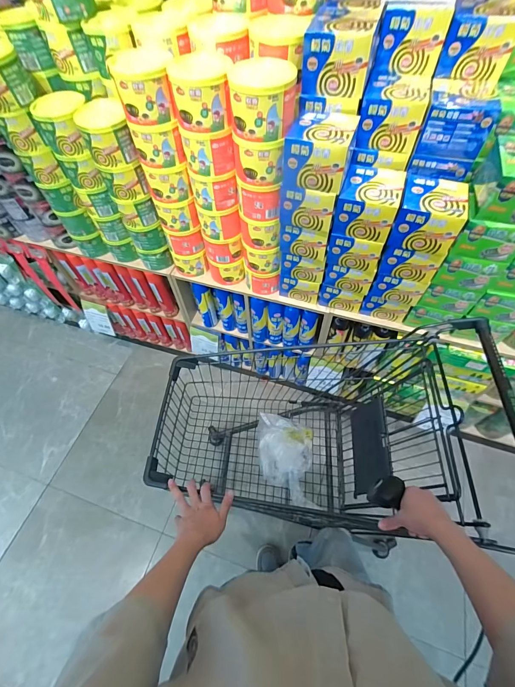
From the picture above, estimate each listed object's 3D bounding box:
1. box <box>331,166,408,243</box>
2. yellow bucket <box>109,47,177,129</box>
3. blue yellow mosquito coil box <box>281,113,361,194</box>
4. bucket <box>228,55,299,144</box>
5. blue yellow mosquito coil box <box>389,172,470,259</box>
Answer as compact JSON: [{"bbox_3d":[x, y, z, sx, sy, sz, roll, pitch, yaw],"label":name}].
[{"bbox_3d":[0.277,-0.351,0.778,0.136,0.109,0.141,14,58,13],"label":"box"},{"bbox_3d":[-0.259,-0.597,0.732,0.123,0.111,0.134,-9,56,-2],"label":"yellow bucket"},{"bbox_3d":[0.140,-0.439,0.708,0.142,0.109,0.143,16,59,14],"label":"blue yellow mosquito coil box"},{"bbox_3d":[0.010,-0.519,0.663,0.132,0.110,0.132,-5,56,0],"label":"bucket"},{"bbox_3d":[0.413,-0.311,0.753,0.141,0.120,0.154,16,59,14],"label":"blue yellow mosquito coil box"}]

